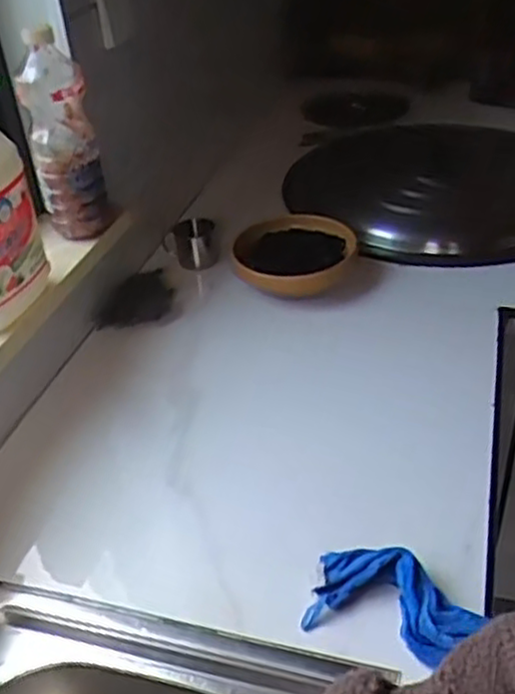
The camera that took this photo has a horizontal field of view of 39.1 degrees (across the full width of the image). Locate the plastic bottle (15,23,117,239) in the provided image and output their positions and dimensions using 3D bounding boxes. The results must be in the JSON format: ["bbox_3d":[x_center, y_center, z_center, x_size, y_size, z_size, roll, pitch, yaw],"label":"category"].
[{"bbox_3d":[-0.267,-0.286,0.994,0.089,0.267,0.085,-19,39,-17],"label":"plastic bottle"}]

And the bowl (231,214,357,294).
[{"bbox_3d":[0.062,-0.146,1.190,0.198,0.054,0.192,-4,37,2],"label":"bowl"}]

